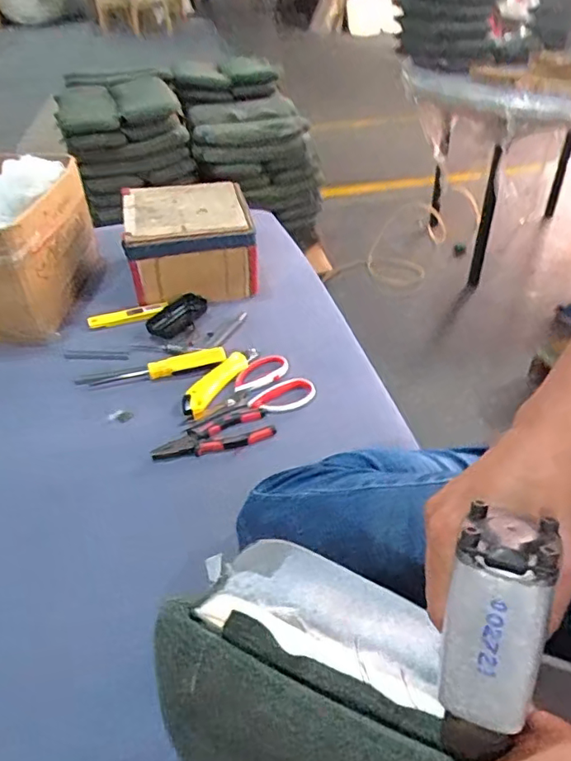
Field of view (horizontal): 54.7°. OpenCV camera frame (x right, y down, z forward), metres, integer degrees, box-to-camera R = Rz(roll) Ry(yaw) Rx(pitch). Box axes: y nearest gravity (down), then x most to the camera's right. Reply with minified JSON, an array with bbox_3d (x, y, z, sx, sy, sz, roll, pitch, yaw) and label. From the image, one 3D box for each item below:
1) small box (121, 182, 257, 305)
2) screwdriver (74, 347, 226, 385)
[{"bbox_3d":[-0.171,-0.250,0.989,0.207,0.131,0.203,-9,40,-9],"label":"small box"},{"bbox_3d":[-0.196,-0.022,0.807,0.213,0.018,0.029,-8,40,-7],"label":"screwdriver"}]

